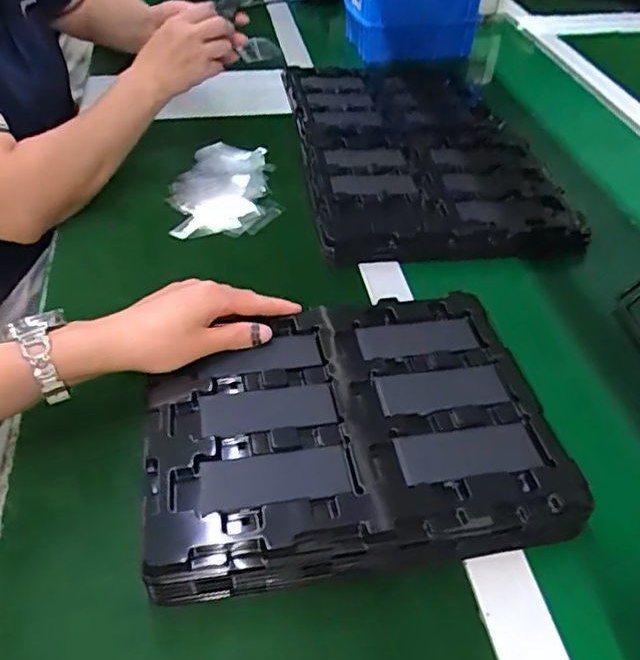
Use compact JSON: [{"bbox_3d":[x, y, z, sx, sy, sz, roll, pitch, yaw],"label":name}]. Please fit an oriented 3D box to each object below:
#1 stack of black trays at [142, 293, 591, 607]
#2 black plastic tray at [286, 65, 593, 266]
[{"bbox_3d":[0.018,0.061,0.444,0.270,0.036,0.214,-7,44,-8],"label":"stack of black trays"},{"bbox_3d":[0.116,-0.252,0.798,0.279,0.027,0.499,-2,45,-5],"label":"black plastic tray"}]

